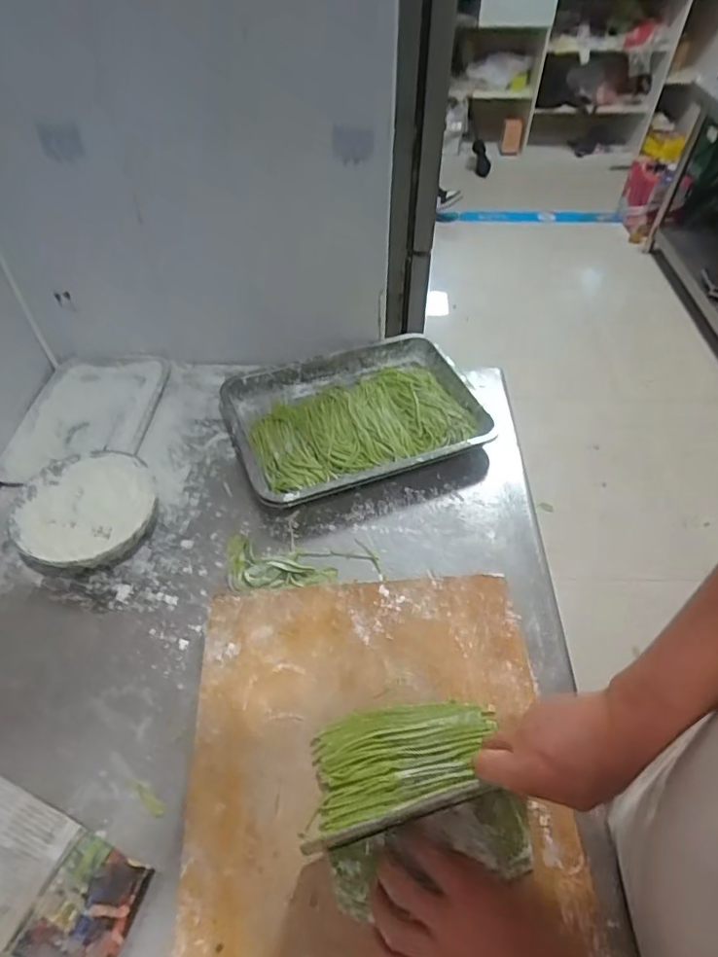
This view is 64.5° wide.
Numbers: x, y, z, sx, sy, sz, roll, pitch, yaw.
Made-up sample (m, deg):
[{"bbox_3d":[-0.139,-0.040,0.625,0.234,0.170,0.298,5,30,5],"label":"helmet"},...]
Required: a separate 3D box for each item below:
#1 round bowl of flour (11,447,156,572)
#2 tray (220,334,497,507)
[{"bbox_3d":[-0.361,0.049,0.765,0.166,0.062,0.176,-5,49,-4],"label":"round bowl of flour"},{"bbox_3d":[-0.003,-0.103,0.907,0.387,0.046,0.288,-18,51,-15],"label":"tray"}]

